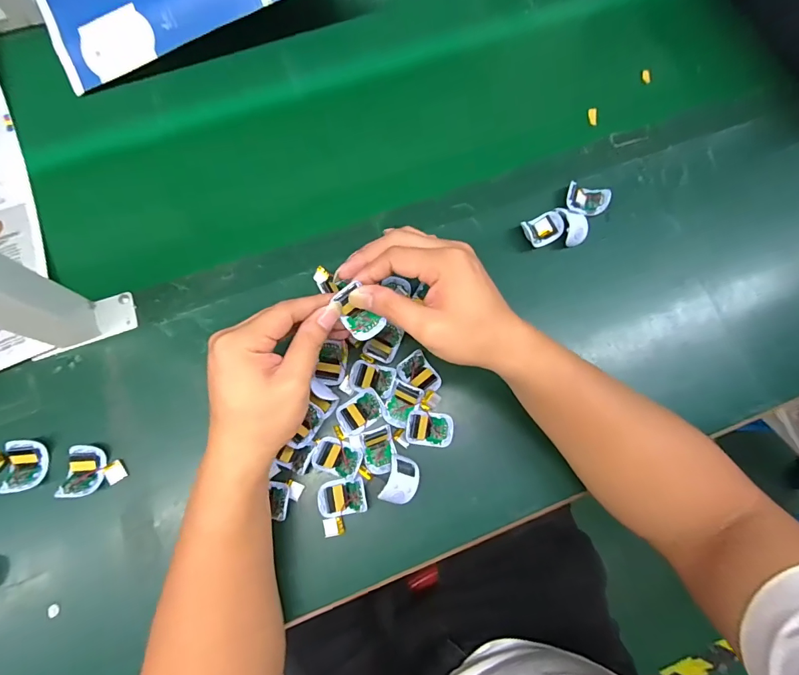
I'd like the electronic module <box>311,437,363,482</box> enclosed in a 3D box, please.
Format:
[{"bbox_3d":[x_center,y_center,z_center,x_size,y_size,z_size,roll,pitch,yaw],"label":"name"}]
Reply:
[{"bbox_3d":[-0.055,0.107,0.368,0.043,0.007,0.029,21,75,4],"label":"electronic module"}]

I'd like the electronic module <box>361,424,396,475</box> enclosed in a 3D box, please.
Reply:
[{"bbox_3d":[-0.018,0.101,0.370,0.028,0.013,0.039,-12,76,-5],"label":"electronic module"}]

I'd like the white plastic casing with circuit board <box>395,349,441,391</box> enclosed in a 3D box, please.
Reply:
[{"bbox_3d":[0.019,0.035,0.390,0.031,0.007,0.039,-37,80,-10],"label":"white plastic casing with circuit board"}]

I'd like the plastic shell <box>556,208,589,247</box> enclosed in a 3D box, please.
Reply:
[{"bbox_3d":[0.184,-0.117,0.437,0.028,0.018,0.040,-9,75,-4],"label":"plastic shell"}]

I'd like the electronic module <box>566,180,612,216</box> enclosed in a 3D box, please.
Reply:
[{"bbox_3d":[0.202,-0.150,0.447,0.041,0.022,0.034,-2,75,-2],"label":"electronic module"}]

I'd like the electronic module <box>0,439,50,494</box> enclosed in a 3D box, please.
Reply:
[{"bbox_3d":[-0.339,0.112,0.359,0.049,0.016,0.042,-2,75,-2],"label":"electronic module"}]

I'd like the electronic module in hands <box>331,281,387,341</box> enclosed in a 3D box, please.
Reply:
[{"bbox_3d":[-0.031,-0.018,0.316,0.026,0.021,0.038,-42,81,-10],"label":"electronic module in hands"}]

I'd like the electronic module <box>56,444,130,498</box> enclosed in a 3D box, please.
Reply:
[{"bbox_3d":[-0.269,0.115,0.362,0.043,0.022,0.042,-11,76,-5],"label":"electronic module"}]

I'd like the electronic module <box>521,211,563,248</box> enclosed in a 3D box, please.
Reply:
[{"bbox_3d":[0.150,-0.114,0.437,0.040,0.019,0.030,-25,77,-8],"label":"electronic module"}]

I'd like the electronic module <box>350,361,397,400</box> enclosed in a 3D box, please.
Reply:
[{"bbox_3d":[-0.025,0.038,0.386,0.042,0.013,0.029,16,75,3],"label":"electronic module"}]

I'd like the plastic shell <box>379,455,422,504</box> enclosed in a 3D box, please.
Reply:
[{"bbox_3d":[0.002,0.126,0.363,0.030,0.013,0.039,26,75,-21],"label":"plastic shell"}]

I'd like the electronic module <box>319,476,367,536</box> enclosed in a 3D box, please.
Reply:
[{"bbox_3d":[-0.048,0.147,0.359,0.041,0.015,0.044,-14,76,-5],"label":"electronic module"}]

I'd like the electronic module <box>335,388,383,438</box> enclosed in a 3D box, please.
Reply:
[{"bbox_3d":[-0.036,0.068,0.379,0.042,0.009,0.029,-34,78,-10],"label":"electronic module"}]

